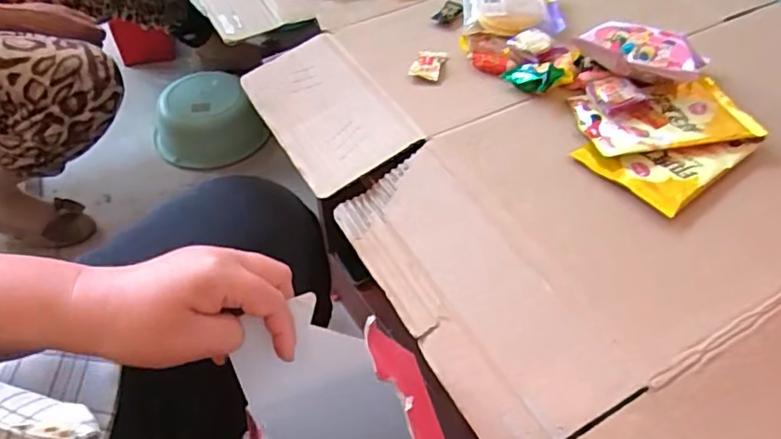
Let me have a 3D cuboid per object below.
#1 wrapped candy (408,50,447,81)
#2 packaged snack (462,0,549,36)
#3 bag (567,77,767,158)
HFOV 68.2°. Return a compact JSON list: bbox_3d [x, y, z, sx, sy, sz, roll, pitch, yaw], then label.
[{"bbox_3d":[0.042,-0.173,0.634,0.031,0.011,0.051,13,52,12],"label":"wrapped candy"},{"bbox_3d":[0.135,-0.256,0.683,0.099,0.038,0.079,0,50,1],"label":"packaged snack"},{"bbox_3d":[0.261,-0.100,0.559,0.153,0.020,0.095,-7,51,-4],"label":"bag"}]

